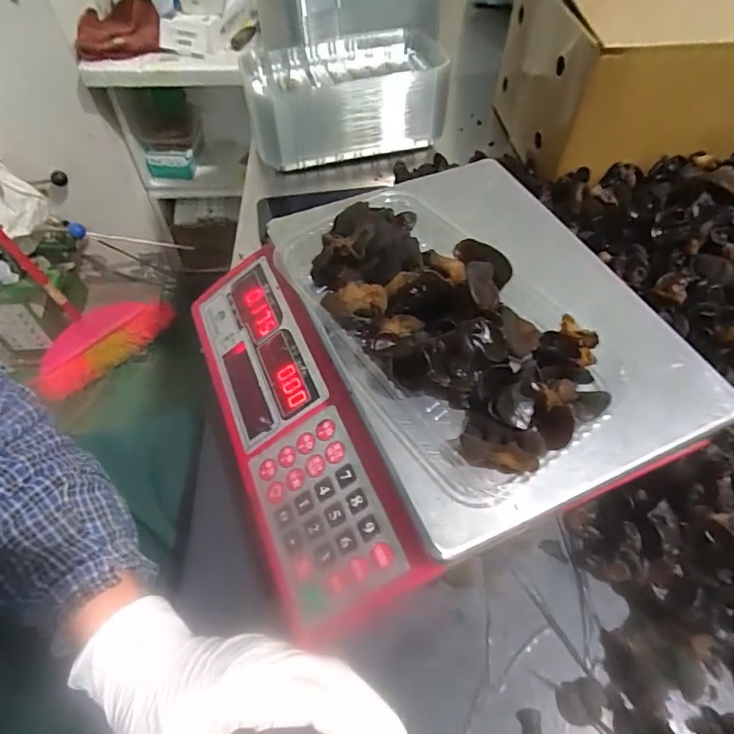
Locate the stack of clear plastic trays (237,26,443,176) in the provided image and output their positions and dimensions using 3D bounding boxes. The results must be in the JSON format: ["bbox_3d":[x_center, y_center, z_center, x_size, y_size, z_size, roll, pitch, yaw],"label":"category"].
[{"bbox_3d":[-0.027,-0.346,0.612,0.233,0.108,0.194,-4,56,-3],"label":"stack of clear plastic trays"}]

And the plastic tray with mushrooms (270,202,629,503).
[{"bbox_3d":[0.040,-0.040,0.316,0.124,0.047,0.249,-31,61,-19],"label":"plastic tray with mushrooms"}]

